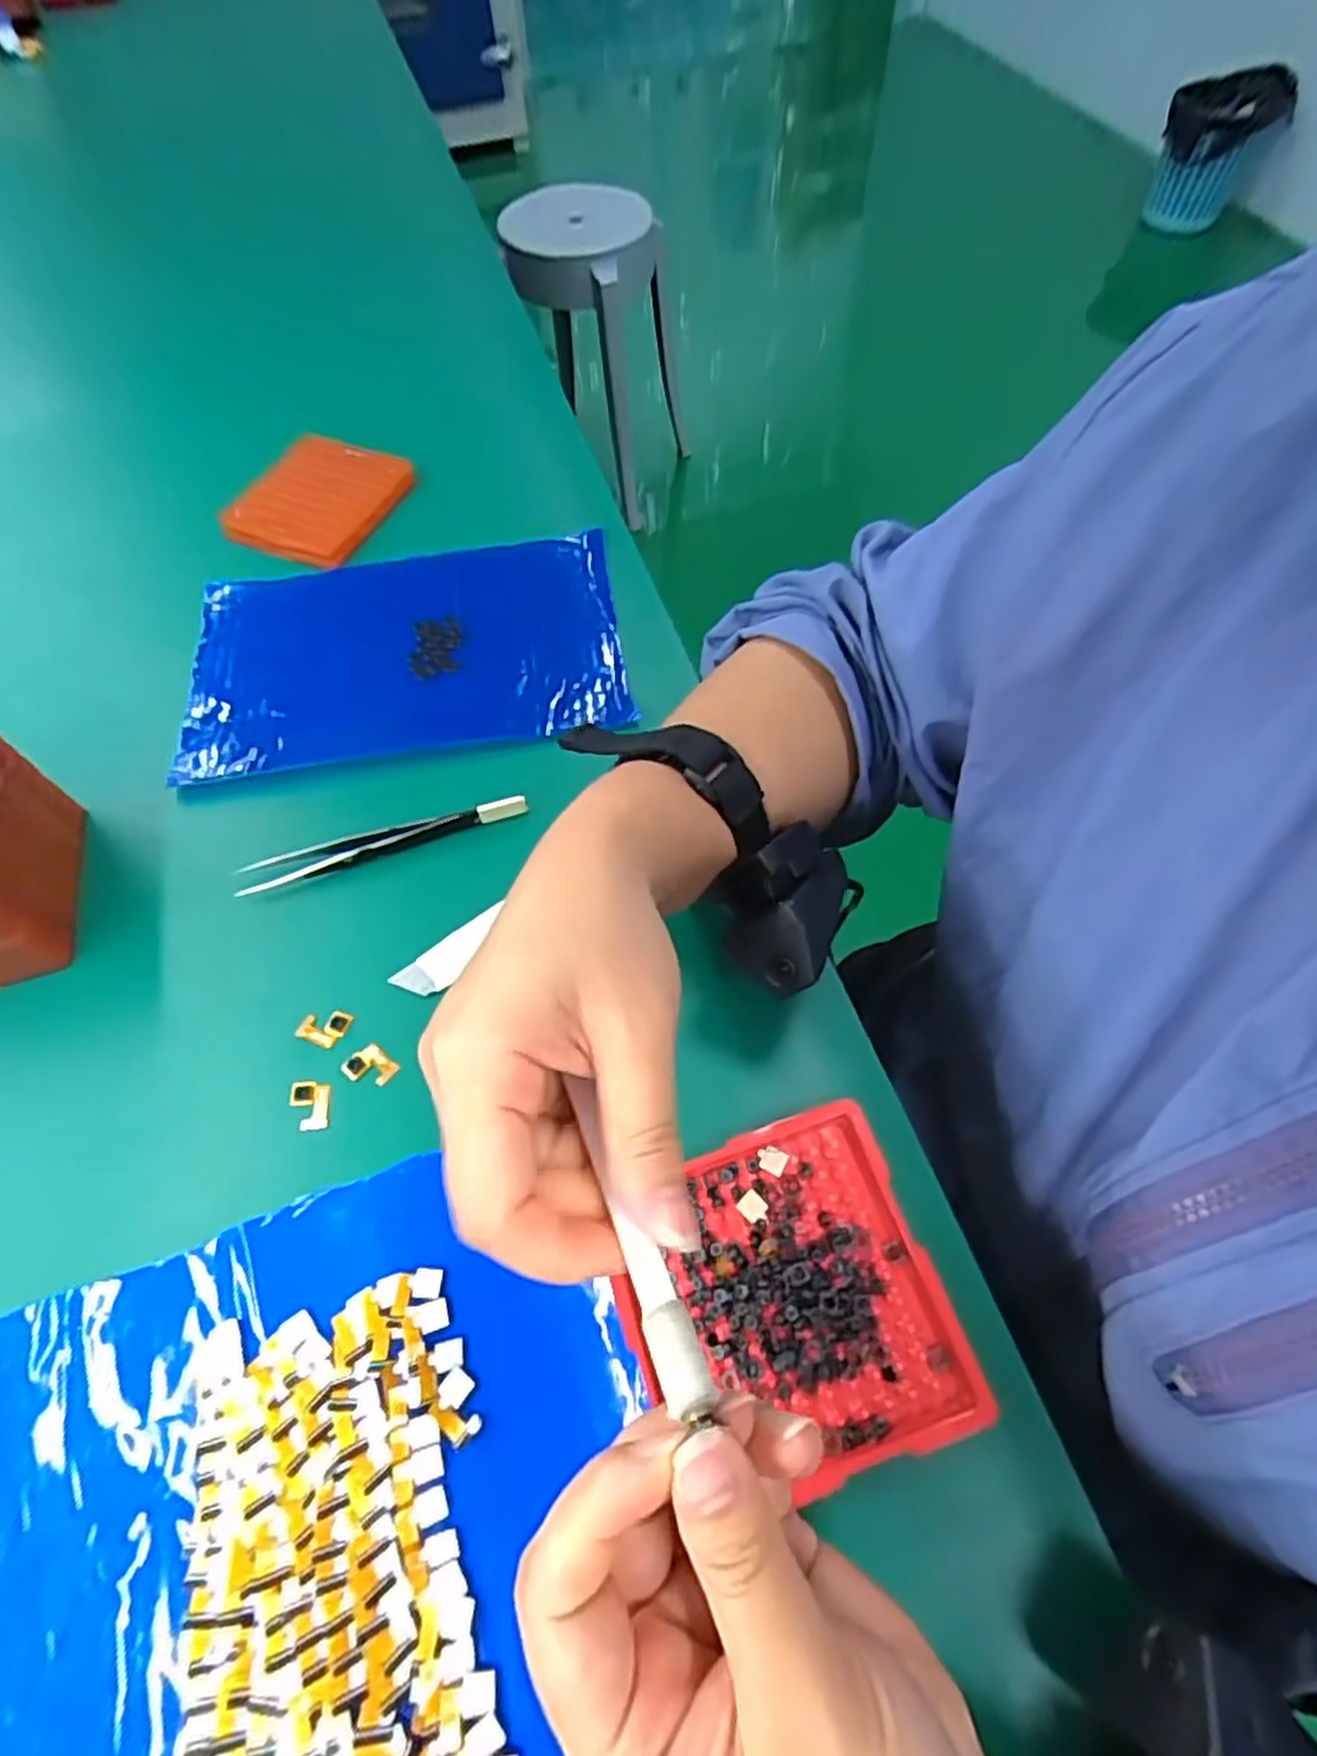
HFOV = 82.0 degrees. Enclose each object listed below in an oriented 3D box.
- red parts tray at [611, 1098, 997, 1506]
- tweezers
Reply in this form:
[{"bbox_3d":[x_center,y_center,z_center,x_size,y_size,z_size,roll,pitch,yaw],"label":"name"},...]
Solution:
[{"bbox_3d":[0.040,0.136,0.248,0.098,0.012,0.097,-17,62,-7],"label":"red parts tray"},{"bbox_3d":[-0.122,-0.016,0.336,0.128,0.008,0.015,-15,62,-6],"label":"tweezers"}]

